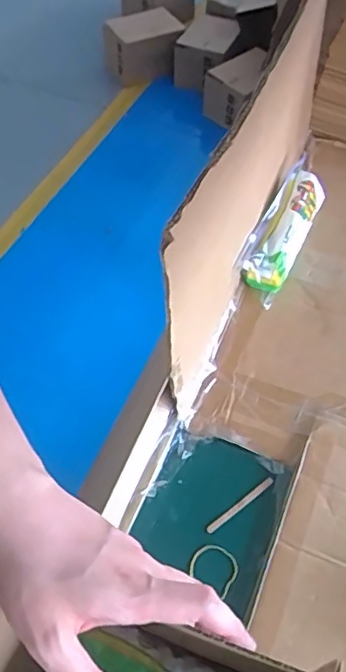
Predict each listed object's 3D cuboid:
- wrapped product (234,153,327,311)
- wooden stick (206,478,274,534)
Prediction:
[{"bbox_3d":[0.139,-0.133,0.718,0.057,0.058,0.212,23,58,13],"label":"wrapped product"},{"bbox_3d":[0.065,0.163,0.557,0.082,0.004,0.008,-32,61,-22],"label":"wooden stick"}]

